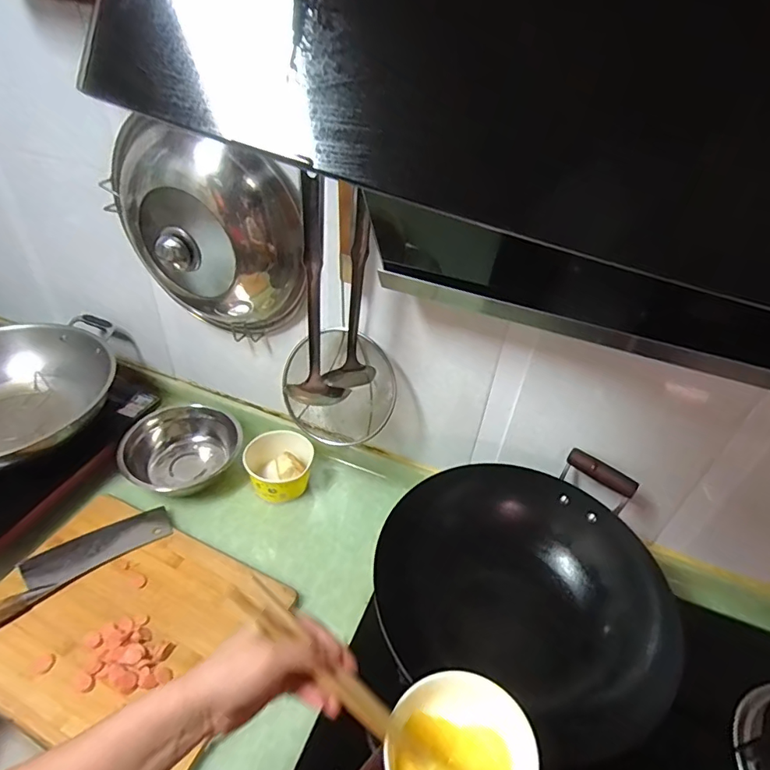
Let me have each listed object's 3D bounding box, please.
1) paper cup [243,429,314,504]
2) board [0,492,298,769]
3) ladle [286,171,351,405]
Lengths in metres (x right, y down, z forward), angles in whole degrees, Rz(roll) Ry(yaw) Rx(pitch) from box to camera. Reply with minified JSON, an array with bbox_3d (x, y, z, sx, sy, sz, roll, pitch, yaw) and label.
[{"bbox_3d":[-0.179,0.138,0.854,0.109,0.073,0.100,3,40,-2],"label":"paper cup"},{"bbox_3d":[-0.349,0.313,0.663,0.371,0.036,0.273,19,42,16],"label":"board"},{"bbox_3d":[-0.086,-0.087,0.603,0.053,0.314,0.060,33,48,29],"label":"ladle"}]

